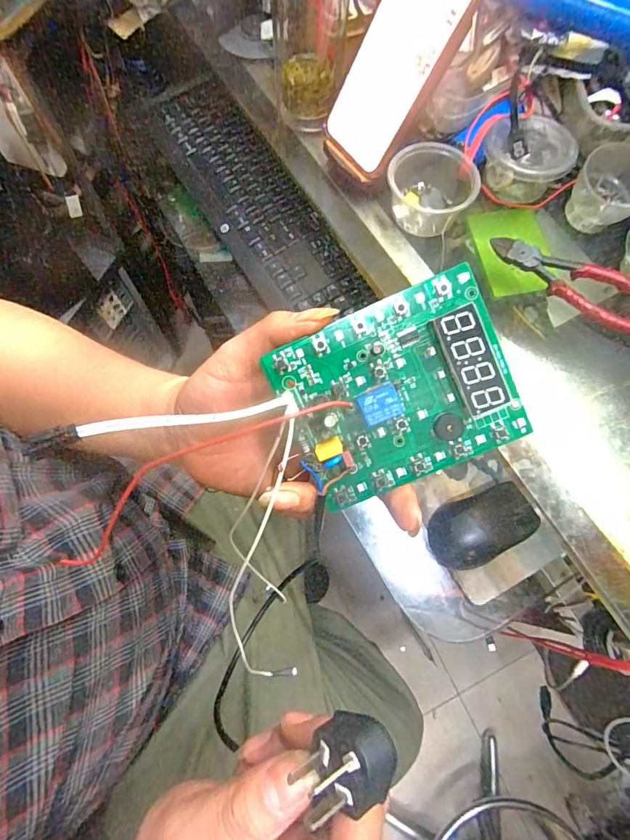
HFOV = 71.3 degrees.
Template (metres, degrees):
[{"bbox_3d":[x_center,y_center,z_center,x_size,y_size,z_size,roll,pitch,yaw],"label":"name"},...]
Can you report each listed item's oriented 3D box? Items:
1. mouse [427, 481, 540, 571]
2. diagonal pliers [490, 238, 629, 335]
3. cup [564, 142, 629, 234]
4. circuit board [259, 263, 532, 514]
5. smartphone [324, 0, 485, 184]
[{"bbox_3d":[0.161,0.103,0.423,0.095,0.039,0.061,-18,72,-7],"label":"mouse"},{"bbox_3d":[0.228,-0.120,0.382,0.155,0.013,0.050,30,73,9],"label":"diagonal pliers"},{"bbox_3d":[0.268,-0.209,0.398,0.061,0.050,0.059,0,71,-1],"label":"cup"},{"bbox_3d":[0.040,-0.012,0.218,0.108,0.017,0.090,-23,97,6],"label":"circuit board"},{"bbox_3d":[0.067,-0.286,0.354,0.074,0.167,0.014,45,45,10],"label":"smartphone"}]

